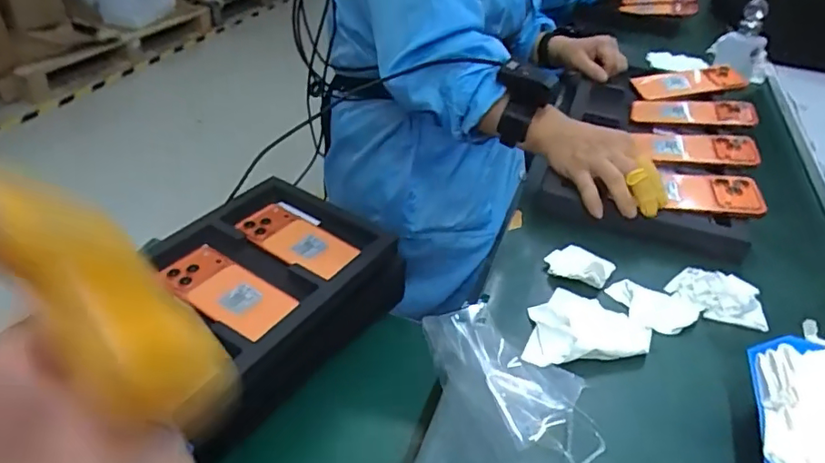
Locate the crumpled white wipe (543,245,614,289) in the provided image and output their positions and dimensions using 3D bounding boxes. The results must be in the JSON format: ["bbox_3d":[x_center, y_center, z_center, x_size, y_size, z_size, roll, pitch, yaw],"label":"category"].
[{"bbox_3d":[0.169,0.032,0.548,0.063,0.014,0.042,22,41,18],"label":"crumpled white wipe"}]

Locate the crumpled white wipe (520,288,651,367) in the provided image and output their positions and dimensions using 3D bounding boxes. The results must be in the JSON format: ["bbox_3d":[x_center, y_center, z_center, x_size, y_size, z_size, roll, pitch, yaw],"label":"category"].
[{"bbox_3d":[0.152,0.079,0.488,0.116,0.021,0.082,-1,40,-10],"label":"crumpled white wipe"}]

